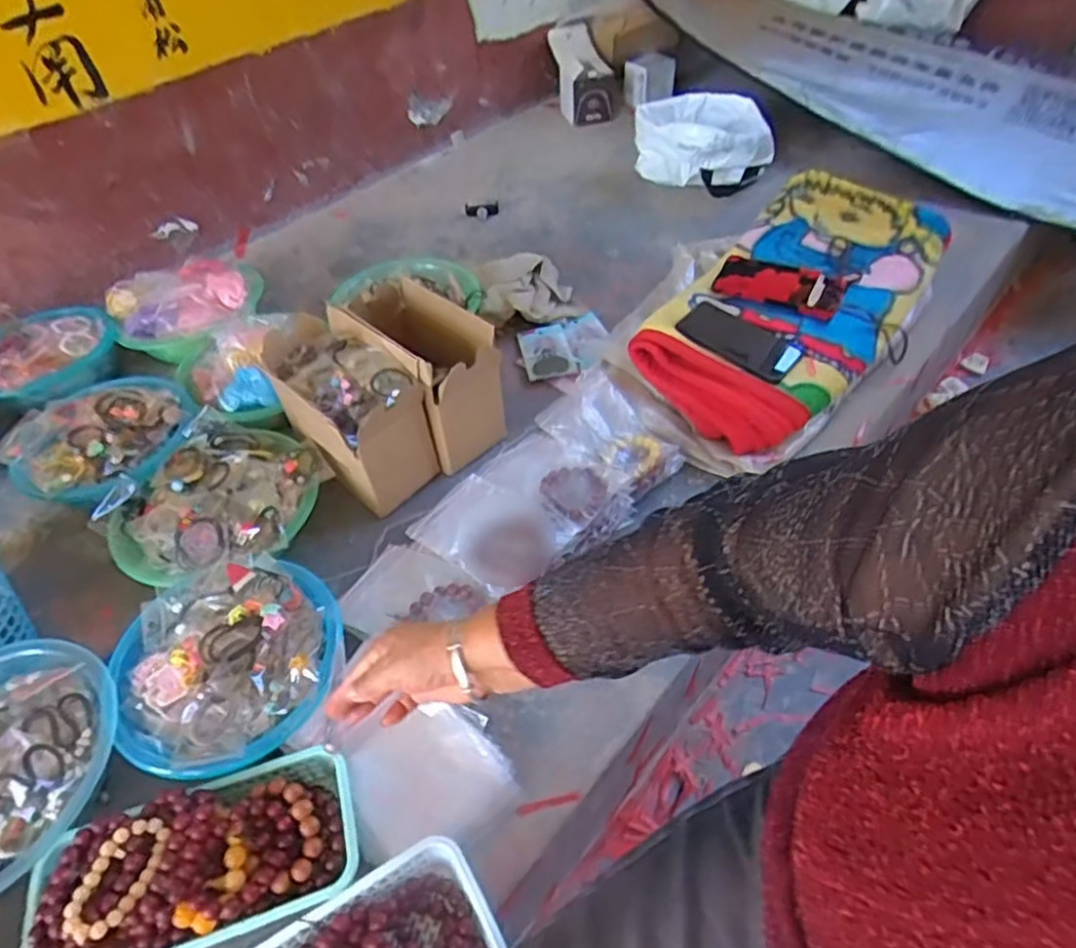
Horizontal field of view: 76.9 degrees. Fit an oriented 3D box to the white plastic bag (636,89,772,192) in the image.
[{"bbox_3d":[0.336,-0.678,1.395,0.264,0.120,0.203,1,48,6],"label":"white plastic bag"}]

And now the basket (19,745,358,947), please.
[{"bbox_3d":[-0.289,0.328,0.570,0.256,0.065,0.127,-18,49,-11],"label":"basket"}]

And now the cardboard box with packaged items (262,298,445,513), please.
[{"bbox_3d":[-0.242,-0.082,0.877,0.219,0.169,0.126,33,58,30],"label":"cardboard box with packaged items"}]

